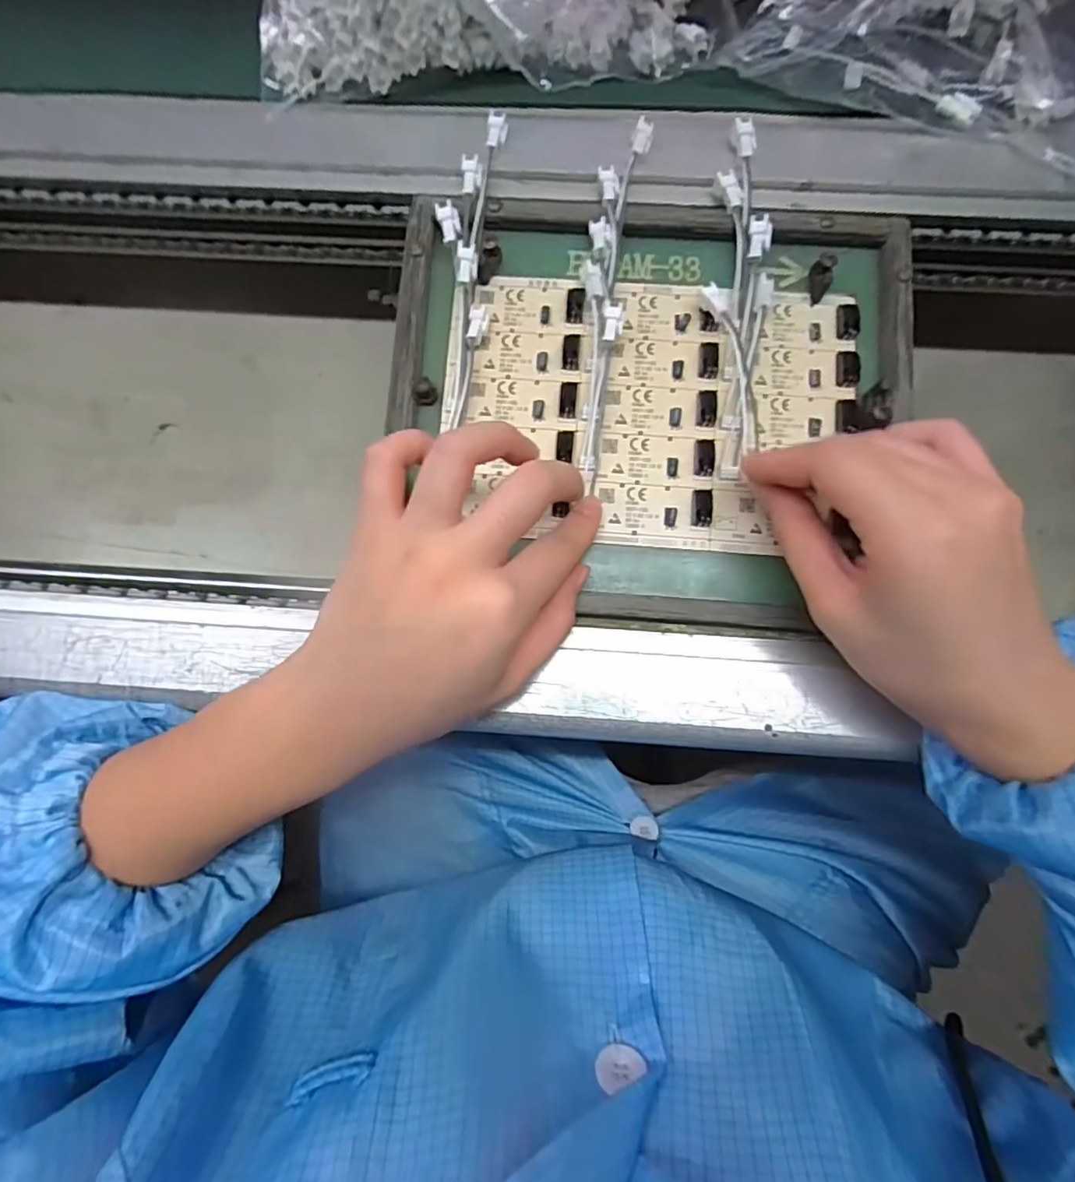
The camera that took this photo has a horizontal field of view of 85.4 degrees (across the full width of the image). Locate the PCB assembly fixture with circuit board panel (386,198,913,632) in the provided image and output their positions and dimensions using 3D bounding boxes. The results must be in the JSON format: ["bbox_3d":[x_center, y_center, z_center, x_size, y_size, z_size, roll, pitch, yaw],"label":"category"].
[{"bbox_3d":[0.049,-0.086,0.272,0.232,0.018,0.195,5,84,1],"label":"PCB assembly fixture with circuit board panel"}]

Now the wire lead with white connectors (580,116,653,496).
[{"bbox_3d":[0.032,-0.135,0.273,0.022,0.014,0.174,7,87,1],"label":"wire lead with white connectors"}]

